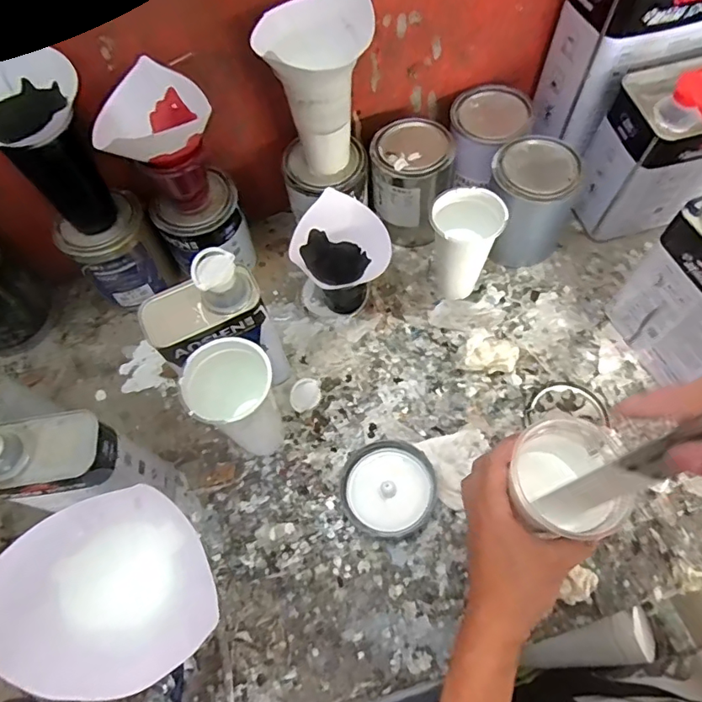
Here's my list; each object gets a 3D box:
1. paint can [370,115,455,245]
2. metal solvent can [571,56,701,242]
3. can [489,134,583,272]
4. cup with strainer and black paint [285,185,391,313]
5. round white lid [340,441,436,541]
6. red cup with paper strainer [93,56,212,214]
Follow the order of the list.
[{"bbox_3d":[0.084,-0.230,0.701,0.104,0.141,0.100,-1,64,2],"label":"paint can"},{"bbox_3d":[0.410,-0.261,0.650,0.173,0.208,0.116,-19,64,-7],"label":"metal solvent can"},{"bbox_3d":[0.235,-0.193,0.672,0.110,0.138,0.103,-1,64,2],"label":"can"},{"bbox_3d":[-0.012,-0.109,0.643,0.107,0.136,0.108,-1,64,2],"label":"cup with strainer and black paint"},{"bbox_3d":[0.042,0.153,0.568,0.101,0.032,0.102,-25,65,-10],"label":"round white lid"},{"bbox_3d":[-0.206,-0.225,0.567,0.111,0.130,0.089,-24,65,-9],"label":"red cup with paper strainer"}]

